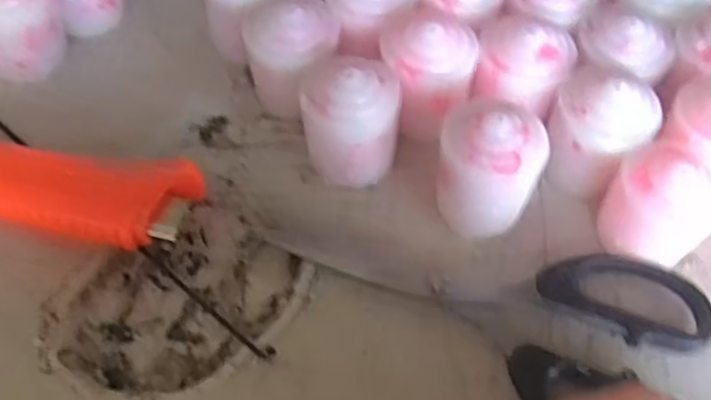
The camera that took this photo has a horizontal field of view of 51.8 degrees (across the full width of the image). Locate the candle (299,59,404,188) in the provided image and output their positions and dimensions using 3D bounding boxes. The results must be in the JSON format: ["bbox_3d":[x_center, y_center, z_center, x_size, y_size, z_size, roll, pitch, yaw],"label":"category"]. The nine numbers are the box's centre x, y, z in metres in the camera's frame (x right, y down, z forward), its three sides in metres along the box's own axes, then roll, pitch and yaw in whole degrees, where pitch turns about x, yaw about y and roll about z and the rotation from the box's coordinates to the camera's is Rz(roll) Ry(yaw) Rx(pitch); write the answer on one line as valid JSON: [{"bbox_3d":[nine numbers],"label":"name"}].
[{"bbox_3d":[-0.001,-0.033,0.289,0.036,0.048,0.038,8,57,2],"label":"candle"}]

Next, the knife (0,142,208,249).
[{"bbox_3d":[-0.148,-0.010,0.281,0.177,0.023,0.034,11,58,4],"label":"knife"}]

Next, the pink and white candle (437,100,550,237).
[{"bbox_3d":[0.048,-0.009,0.274,0.036,0.047,0.033,1,57,-2],"label":"pink and white candle"}]

